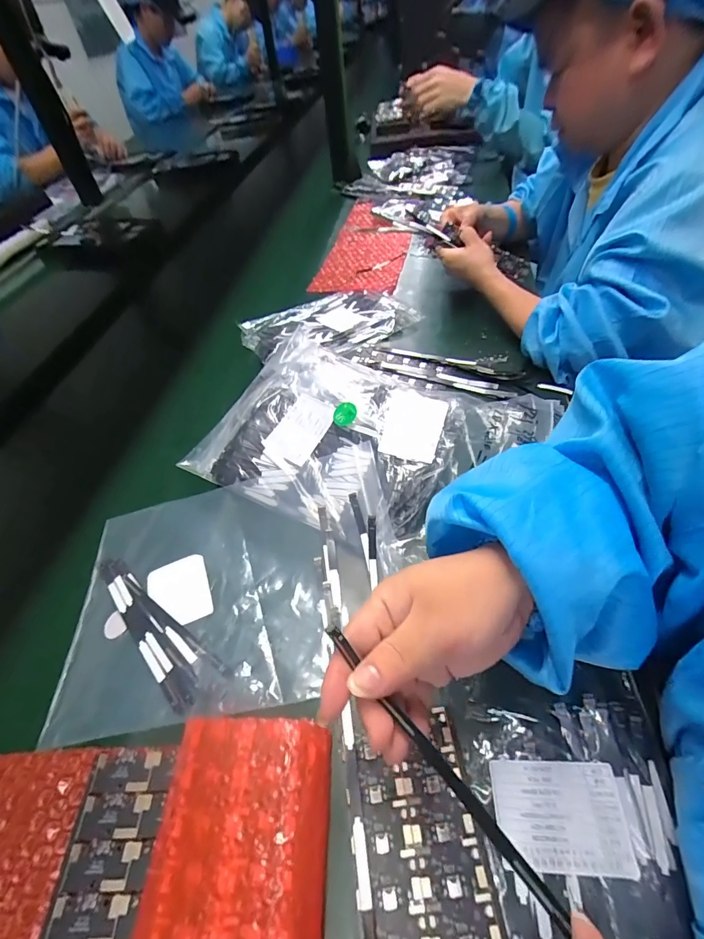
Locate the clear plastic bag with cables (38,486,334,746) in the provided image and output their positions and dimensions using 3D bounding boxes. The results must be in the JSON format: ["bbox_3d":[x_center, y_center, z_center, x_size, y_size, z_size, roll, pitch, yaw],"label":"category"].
[{"bbox_3d":[-0.128,0.101,0.355,0.212,0.010,0.195,-8,49,-2],"label":"clear plastic bag with cables"}]

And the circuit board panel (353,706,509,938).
[{"bbox_3d":[0.042,0.219,0.237,0.073,0.004,0.132,-5,49,1],"label":"circuit board panel"}]

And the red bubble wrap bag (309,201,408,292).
[{"bbox_3d":[0.036,-0.429,0.768,0.142,0.022,0.377,6,51,12],"label":"red bubble wrap bag"}]

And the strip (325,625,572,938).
[{"bbox_3d":[0.037,0.131,0.188,0.007,0.004,0.146,-36,72,-24],"label":"strip"}]

